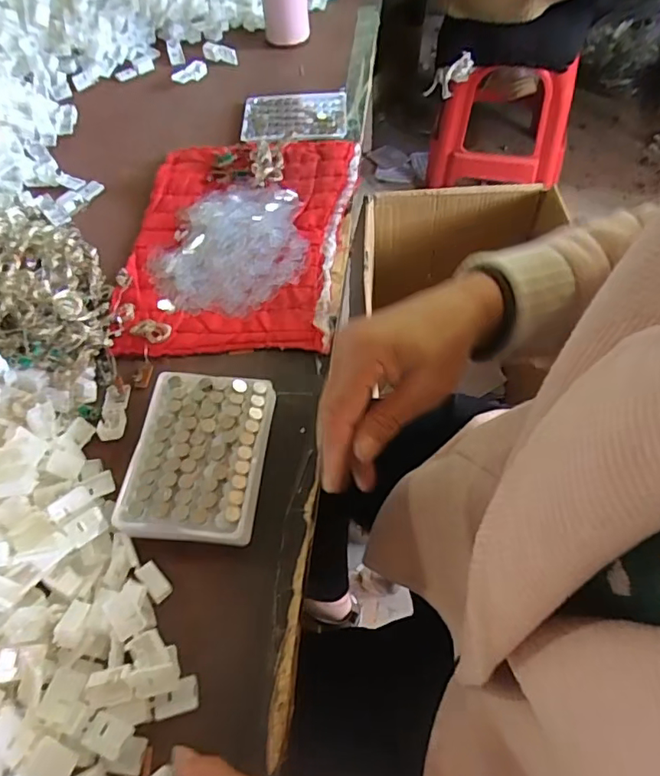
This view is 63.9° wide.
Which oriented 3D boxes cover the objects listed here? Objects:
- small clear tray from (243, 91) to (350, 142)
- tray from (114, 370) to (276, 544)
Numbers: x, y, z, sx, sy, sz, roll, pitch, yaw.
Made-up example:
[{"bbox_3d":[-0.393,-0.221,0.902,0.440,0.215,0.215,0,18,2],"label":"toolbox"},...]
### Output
[{"bbox_3d":[-0.046,-0.346,0.671,0.130,0.013,0.090,0,59,4],"label":"small clear tray"},{"bbox_3d":[-0.099,0.053,0.409,0.098,0.031,0.128,3,59,6],"label":"tray"}]

